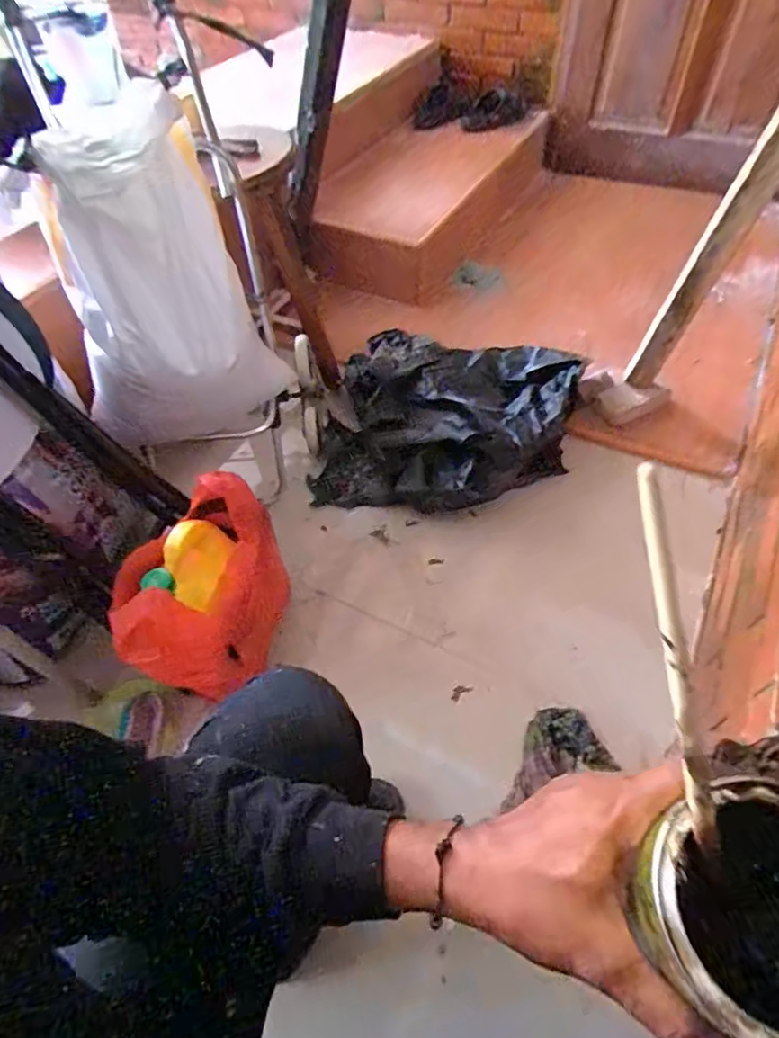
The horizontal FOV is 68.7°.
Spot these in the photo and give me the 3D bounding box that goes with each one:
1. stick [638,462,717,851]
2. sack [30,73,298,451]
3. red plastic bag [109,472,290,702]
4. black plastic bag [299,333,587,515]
[{"bbox_3d":[0.108,0.064,0.210,0.008,0.188,0.005,-32,27,-20],"label":"stick"},{"bbox_3d":[-0.361,-0.361,0.940,0.259,0.464,0.291,7,53,8],"label":"sack"},{"bbox_3d":[-0.246,0.104,0.808,0.158,0.213,0.250,13,54,12],"label":"red plastic bag"},{"bbox_3d":[0.124,-0.221,1.247,0.515,0.137,0.479,11,53,11],"label":"black plastic bag"}]

